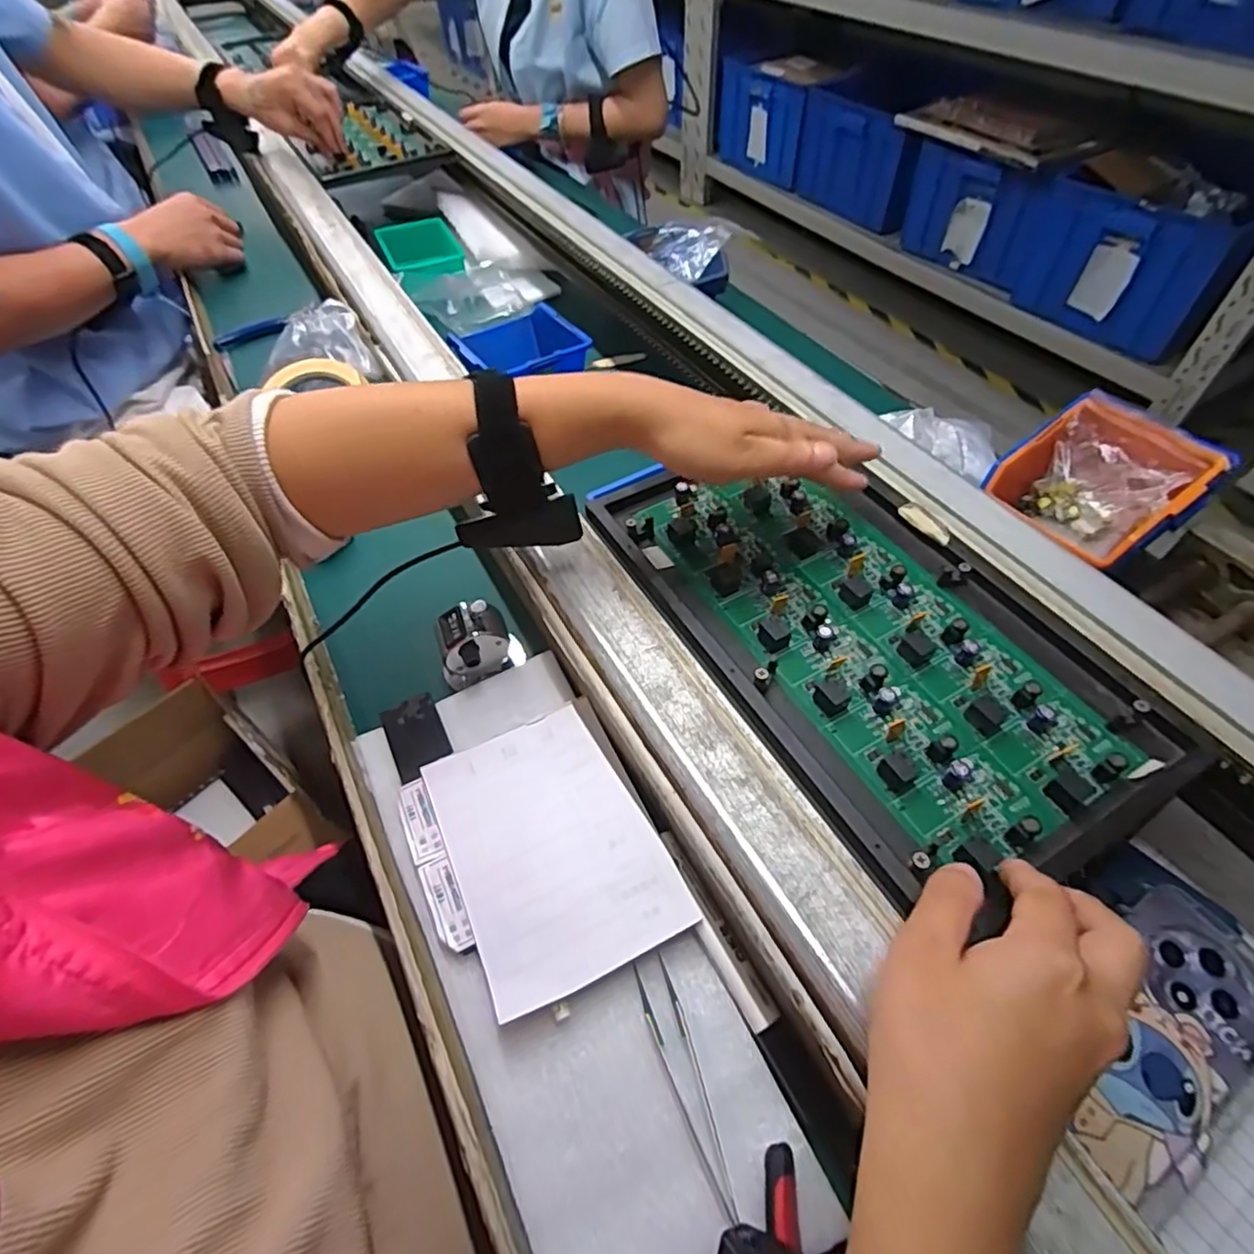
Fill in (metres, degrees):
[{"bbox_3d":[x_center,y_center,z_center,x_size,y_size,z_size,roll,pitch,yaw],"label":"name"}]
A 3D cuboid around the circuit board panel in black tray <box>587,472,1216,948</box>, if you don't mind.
[{"bbox_3d":[0.133,-0.006,0.384,0.185,0.021,0.321,-25,56,-16],"label":"circuit board panel in black tray"}]

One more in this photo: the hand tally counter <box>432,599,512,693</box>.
[{"bbox_3d":[-0.098,0.010,0.409,0.045,0.044,0.034,-20,55,-13],"label":"hand tally counter"}]

